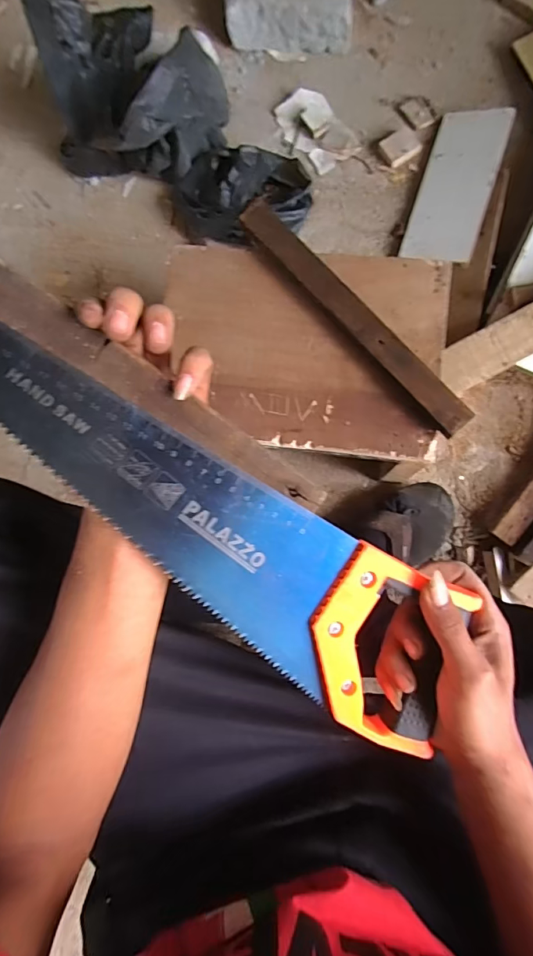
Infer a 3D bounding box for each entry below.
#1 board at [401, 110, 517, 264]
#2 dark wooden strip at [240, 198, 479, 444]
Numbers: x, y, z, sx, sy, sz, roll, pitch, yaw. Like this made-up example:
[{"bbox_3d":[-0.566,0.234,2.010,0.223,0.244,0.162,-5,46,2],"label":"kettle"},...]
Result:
[{"bbox_3d":[0.294,-0.452,0.712,0.107,0.010,0.253,16,86,19],"label":"board"},{"bbox_3d":[0.089,-0.174,0.491,0.034,0.012,0.325,-41,81,0],"label":"dark wooden strip"}]

